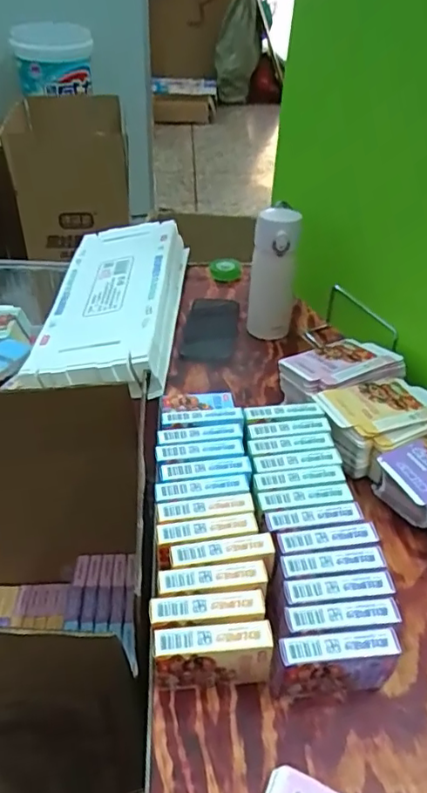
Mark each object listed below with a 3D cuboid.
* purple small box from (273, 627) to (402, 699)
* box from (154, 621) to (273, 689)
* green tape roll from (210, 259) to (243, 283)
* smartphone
[{"bbox_3d":[0.096,0.216,0.444,0.092,0.065,0.025,-3,39,-6],"label":"purple small box"},{"bbox_3d":[0.000,0.211,0.446,0.090,0.065,0.024,-3,39,-6],"label":"box"},{"bbox_3d":[0.022,-0.227,0.987,0.052,0.022,0.047,-8,40,-12],"label":"green tape roll"},{"bbox_3d":[-0.003,-0.108,0.865,0.077,0.008,0.163,5,39,4],"label":"smartphone"}]

